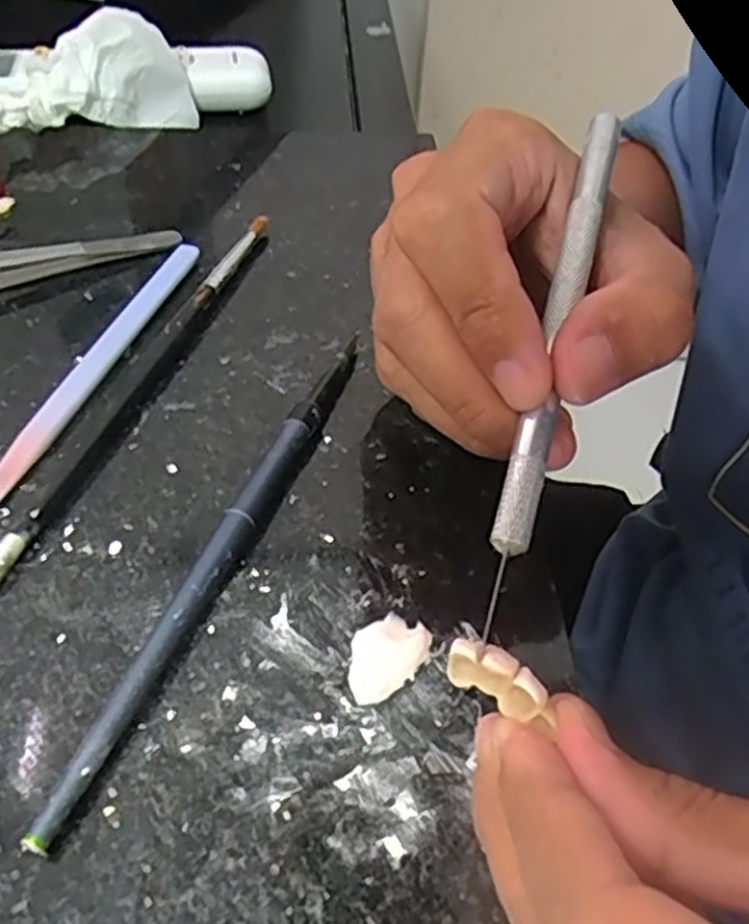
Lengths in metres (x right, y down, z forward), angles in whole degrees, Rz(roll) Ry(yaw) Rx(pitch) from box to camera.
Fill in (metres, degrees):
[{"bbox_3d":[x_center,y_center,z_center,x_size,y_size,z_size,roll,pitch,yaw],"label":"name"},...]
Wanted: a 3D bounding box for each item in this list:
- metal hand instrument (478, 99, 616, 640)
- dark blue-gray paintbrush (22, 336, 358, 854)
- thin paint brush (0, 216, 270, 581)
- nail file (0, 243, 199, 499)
[{"bbox_3d":[0.040,-0.027,0.171,0.007,0.006,0.132,14,69,8],"label":"metal hand instrument"},{"bbox_3d":[-0.035,0.019,0.197,0.009,0.010,0.160,17,48,11],"label":"dark blue-gray paintbrush"},{"bbox_3d":[-0.071,-0.026,0.236,0.005,0.008,0.187,15,47,9],"label":"thin paint brush"},{"bbox_3d":[-0.088,-0.030,0.239,0.010,0.005,0.137,15,47,9],"label":"nail file"}]

